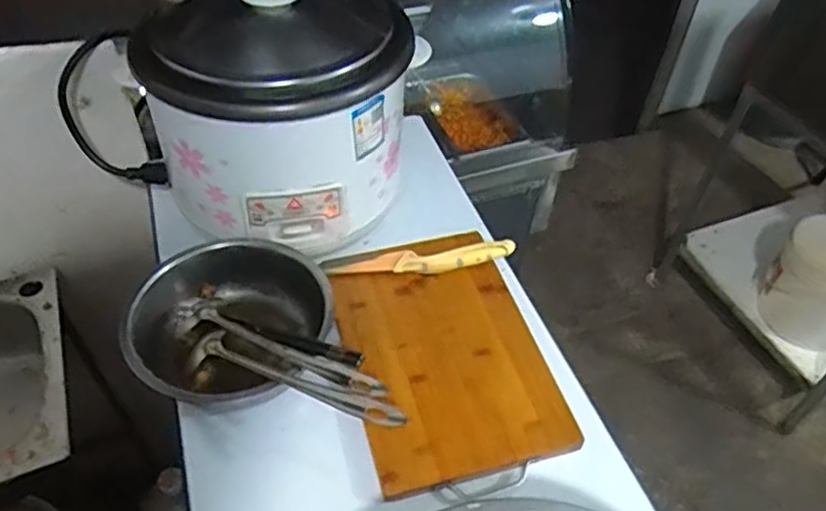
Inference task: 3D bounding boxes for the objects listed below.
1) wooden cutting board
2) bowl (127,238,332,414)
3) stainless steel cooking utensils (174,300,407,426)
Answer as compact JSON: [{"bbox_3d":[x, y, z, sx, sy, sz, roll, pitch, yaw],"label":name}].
[{"bbox_3d":[0.034,0.099,0.733,0.200,0.024,0.293,-9,48,-12],"label":"wooden cutting board"},{"bbox_3d":[-0.187,0.073,0.712,0.201,0.101,0.179,3,47,-1],"label":"bowl"},{"bbox_3d":[-0.130,0.099,0.653,0.282,0.065,0.072,19,49,13],"label":"stainless steel cooking utensils"}]

